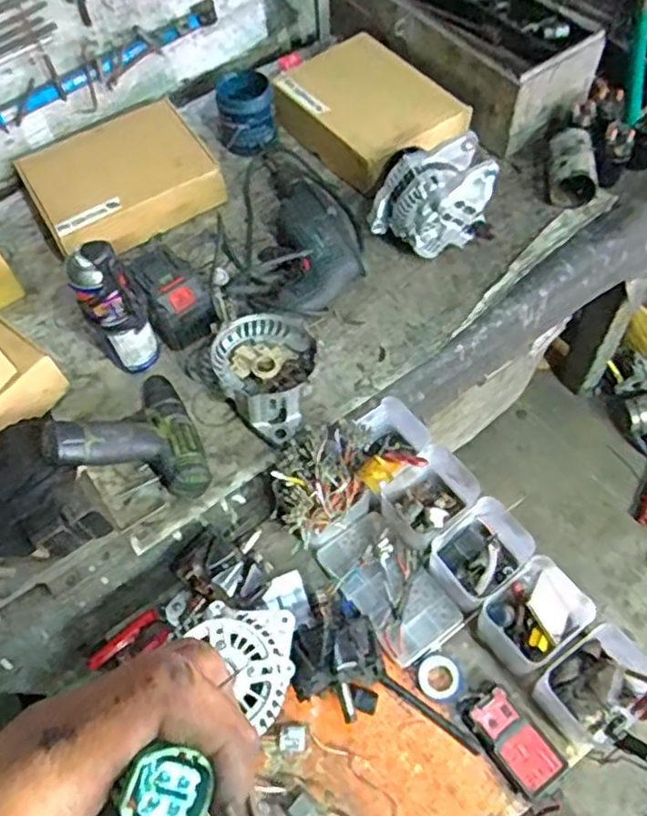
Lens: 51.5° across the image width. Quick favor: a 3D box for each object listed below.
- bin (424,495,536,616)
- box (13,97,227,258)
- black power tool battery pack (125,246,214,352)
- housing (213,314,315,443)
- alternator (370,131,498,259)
[{"bbox_3d":[0.186,0.180,0.812,0.110,0.082,0.090,-37,65,-16],"label":"bin"},{"bbox_3d":[-0.321,-0.360,1.059,0.261,0.086,0.204,-31,63,-13],"label":"box"},{"bbox_3d":[-0.206,-0.149,0.922,0.086,0.110,0.094,-28,63,-12],"label":"black power tool battery pack"},{"bbox_3d":[-0.078,-0.052,0.878,0.135,0.053,0.168,14,62,11],"label":"housing"},{"bbox_3d":[0.154,-0.303,0.981,0.160,0.130,0.130,-17,61,-6],"label":"alternator"}]

